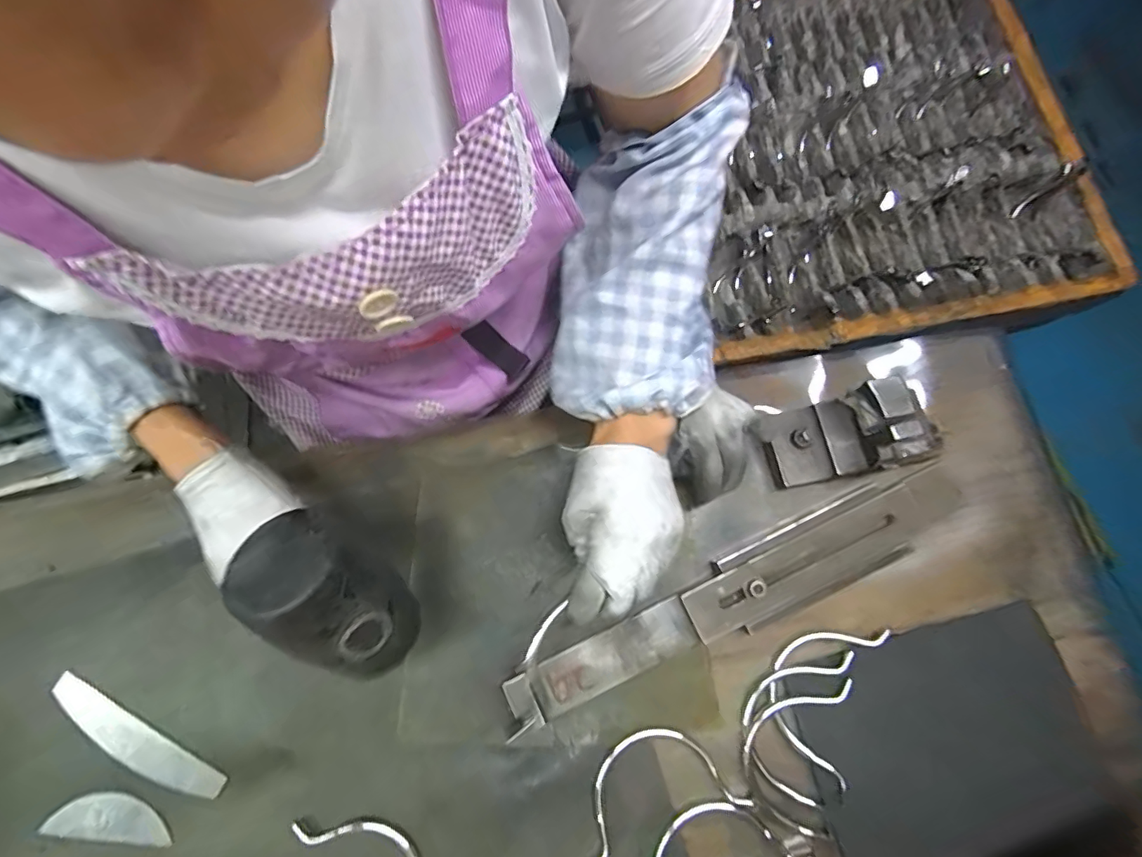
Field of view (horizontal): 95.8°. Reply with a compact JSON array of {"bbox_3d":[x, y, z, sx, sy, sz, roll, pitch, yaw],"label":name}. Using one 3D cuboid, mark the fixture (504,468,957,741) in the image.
[{"bbox_3d":[0.129,0.130,0.405,0.377,0.023,0.057,-25,76,-4],"label":"fixture"}]

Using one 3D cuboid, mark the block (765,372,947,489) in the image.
[{"bbox_3d":[0.223,0.004,0.404,0.121,0.072,0.070,-17,76,-2],"label":"block"}]

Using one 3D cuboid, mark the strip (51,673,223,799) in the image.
[{"bbox_3d":[-0.337,0.242,0.397,0.152,0.004,0.030,29,77,6],"label":"strip"}]

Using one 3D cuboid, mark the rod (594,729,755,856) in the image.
[{"bbox_3d":[0.064,0.262,0.378,0.122,0.014,0.069,-17,76,-2],"label":"rod"}]

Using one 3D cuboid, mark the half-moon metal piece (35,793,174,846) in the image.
[{"bbox_3d":[-0.344,0.290,0.384,0.089,0.006,0.030,6,76,3],"label":"half-moon metal piece"}]

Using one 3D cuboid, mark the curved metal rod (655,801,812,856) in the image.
[{"bbox_3d":[0.102,0.313,0.368,0.122,0.010,0.072,-33,77,-6],"label":"curved metal rod"}]

